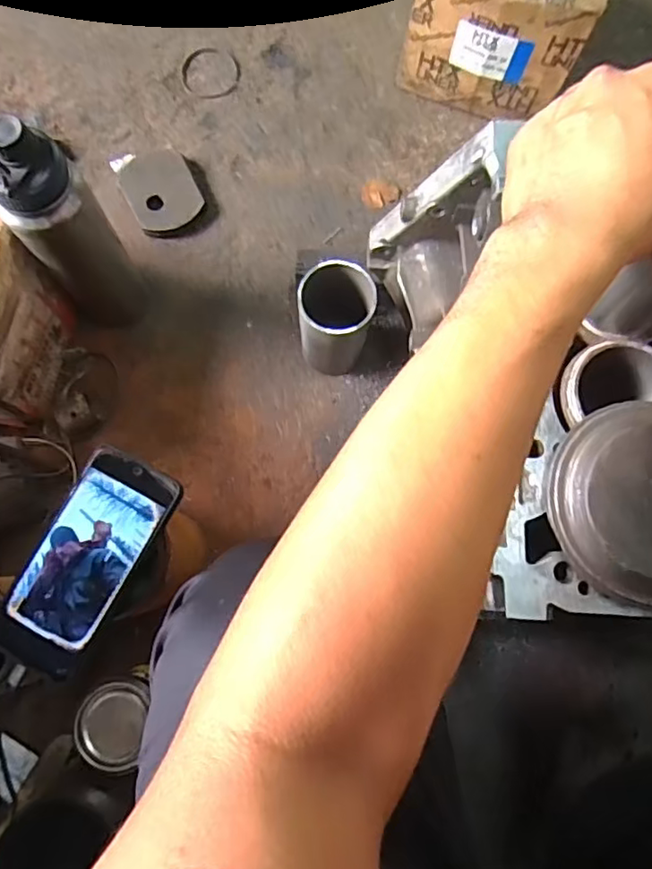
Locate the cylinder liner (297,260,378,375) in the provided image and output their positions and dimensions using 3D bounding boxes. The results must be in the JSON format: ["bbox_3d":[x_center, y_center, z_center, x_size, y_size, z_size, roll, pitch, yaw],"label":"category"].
[{"bbox_3d":[0.010,-0.124,0.641,0.077,0.133,0.079,0,77,-2],"label":"cylinder liner"}]

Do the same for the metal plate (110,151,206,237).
[{"bbox_3d":[-0.209,-0.311,0.739,0.086,0.016,0.121,-25,79,-7],"label":"metal plate"}]

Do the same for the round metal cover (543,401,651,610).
[{"bbox_3d":[0.211,0.043,0.379,0.128,0.023,0.128,2,77,-1],"label":"round metal cover"}]

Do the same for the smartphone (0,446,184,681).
[{"bbox_3d":[-0.182,0.095,0.447,0.077,0.016,0.165,26,78,5],"label":"smartphone"}]

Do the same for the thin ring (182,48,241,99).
[{"bbox_3d":[-0.154,-0.487,0.788,0.077,0.004,0.081,0,77,-1],"label":"thin ring"}]

